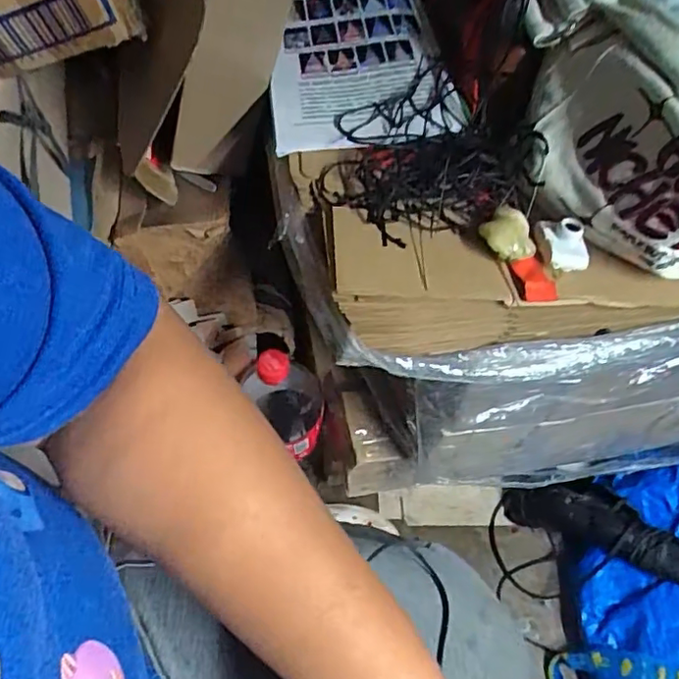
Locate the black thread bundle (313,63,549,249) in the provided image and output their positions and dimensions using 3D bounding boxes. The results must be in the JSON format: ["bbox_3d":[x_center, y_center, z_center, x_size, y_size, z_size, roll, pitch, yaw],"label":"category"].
[{"bbox_3d":[0.065,-0.143,0.464,0.154,0.046,0.149,-30,62,-23],"label":"black thread bundle"}]

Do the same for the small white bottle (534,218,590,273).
[{"bbox_3d":[0.165,-0.072,0.435,0.030,0.024,0.039,2,55,-4],"label":"small white bottle"}]

